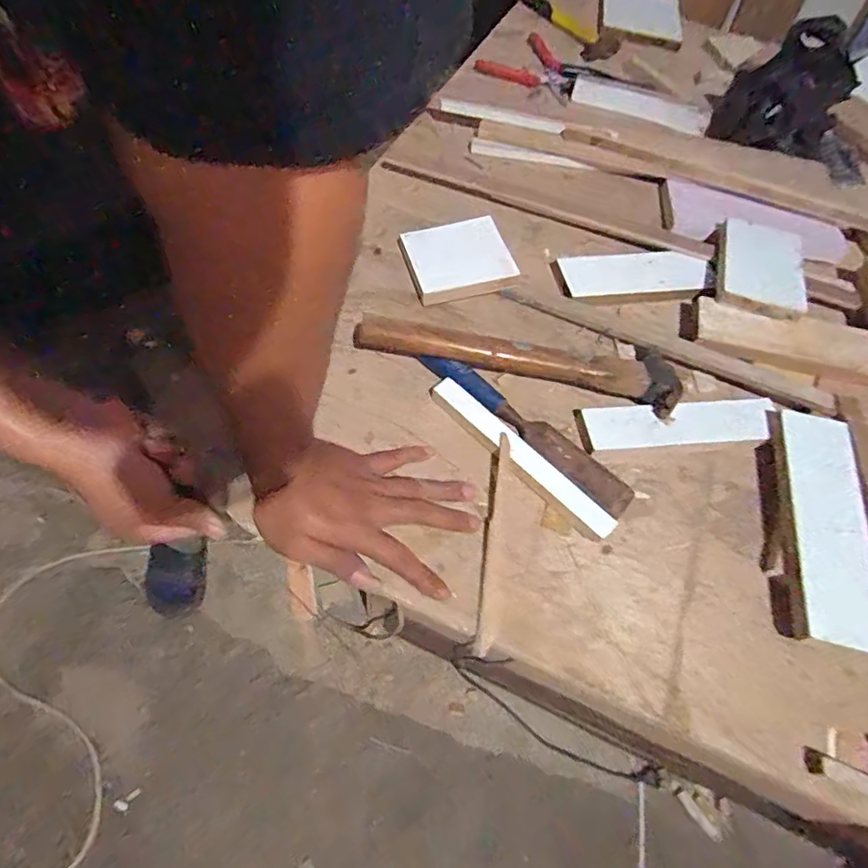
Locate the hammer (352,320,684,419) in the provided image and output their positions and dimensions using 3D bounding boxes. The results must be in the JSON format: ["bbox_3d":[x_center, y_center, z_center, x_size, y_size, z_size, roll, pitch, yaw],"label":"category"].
[{"bbox_3d":[0.079,-0.081,0.556,0.322,0.054,0.081,13,60,3],"label":"hammer"}]

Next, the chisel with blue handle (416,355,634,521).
[{"bbox_3d":[0.086,-0.009,0.522,0.233,0.032,0.040,42,64,18],"label":"chisel with blue handle"}]

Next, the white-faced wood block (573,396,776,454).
[{"bbox_3d":[0.236,-0.013,0.526,0.193,0.020,0.045,-6,60,-2],"label":"white-faced wood block"}]

